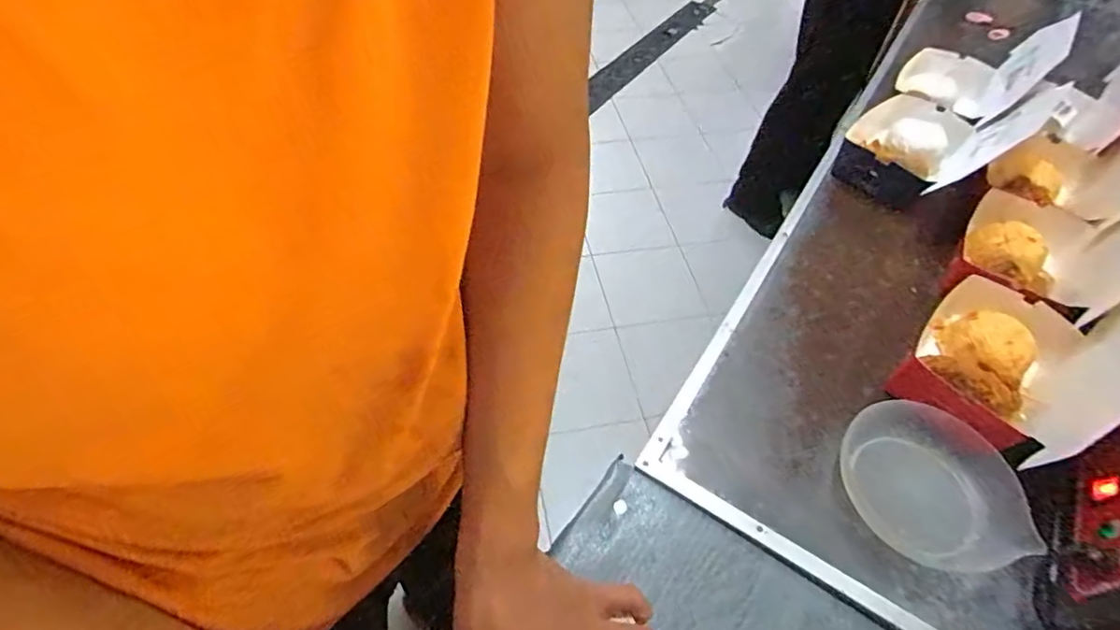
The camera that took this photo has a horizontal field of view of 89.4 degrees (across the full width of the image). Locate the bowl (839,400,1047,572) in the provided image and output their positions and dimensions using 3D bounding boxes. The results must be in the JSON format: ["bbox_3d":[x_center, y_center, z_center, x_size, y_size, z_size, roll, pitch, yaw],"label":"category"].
[{"bbox_3d":[0.334,0.154,0.530,0.139,0.046,0.160,-6,53,-8],"label":"bowl"}]

